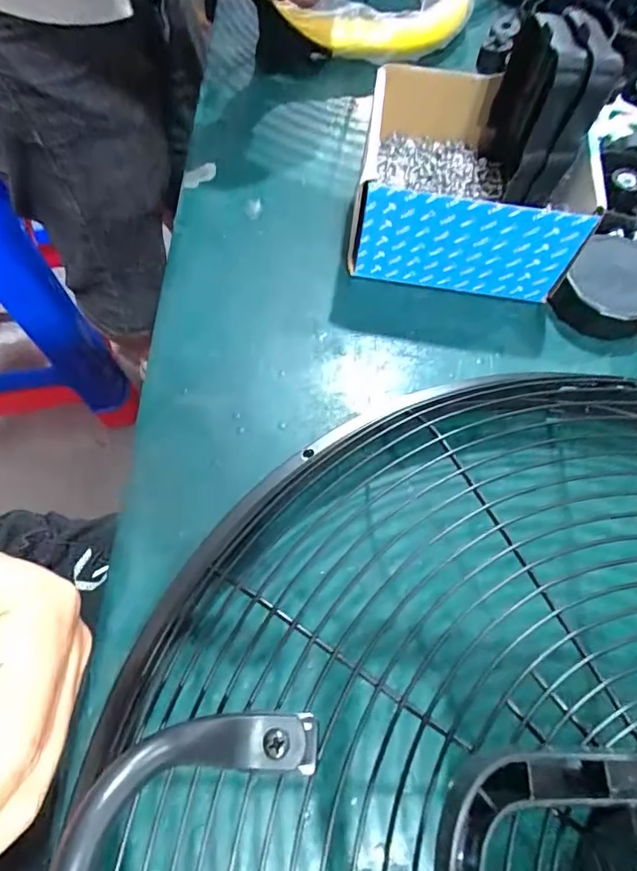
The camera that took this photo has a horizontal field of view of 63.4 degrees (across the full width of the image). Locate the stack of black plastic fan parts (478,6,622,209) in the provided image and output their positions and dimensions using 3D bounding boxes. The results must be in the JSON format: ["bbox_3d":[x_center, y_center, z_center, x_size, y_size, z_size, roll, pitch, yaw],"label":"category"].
[{"bbox_3d":[0.124,-0.181,0.289,0.033,0.087,0.056,-8,65,-6],"label":"stack of black plastic fan parts"}]

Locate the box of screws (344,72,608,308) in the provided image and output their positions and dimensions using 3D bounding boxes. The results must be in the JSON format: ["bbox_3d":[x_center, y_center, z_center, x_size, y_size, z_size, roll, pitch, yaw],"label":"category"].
[{"bbox_3d":[0.090,-0.155,0.328,0.130,0.078,0.110,6,64,1],"label":"box of screws"}]

